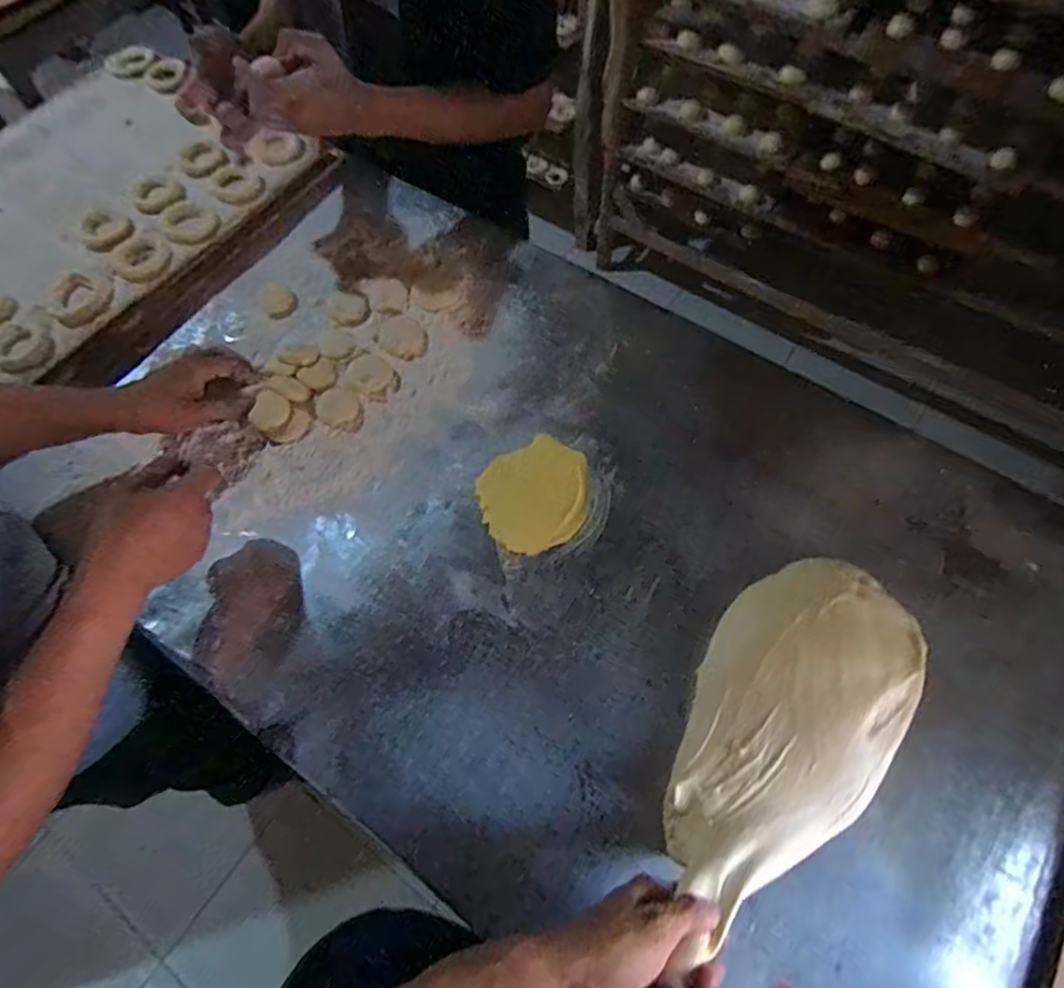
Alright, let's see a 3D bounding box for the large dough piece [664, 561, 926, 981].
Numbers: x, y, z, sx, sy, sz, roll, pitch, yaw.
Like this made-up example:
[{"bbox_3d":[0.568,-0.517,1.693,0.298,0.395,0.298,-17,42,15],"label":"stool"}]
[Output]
[{"bbox_3d":[0.217,0.179,0.477,0.167,0.059,0.289,33,71,16],"label":"large dough piece"}]

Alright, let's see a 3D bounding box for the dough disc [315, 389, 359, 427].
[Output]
[{"bbox_3d":[-0.222,-0.099,0.660,0.046,0.004,0.046,-1,65,2],"label":"dough disc"}]

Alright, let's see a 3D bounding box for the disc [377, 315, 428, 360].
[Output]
[{"bbox_3d":[-0.156,-0.188,0.697,0.054,0.004,0.067,-32,68,-12],"label":"disc"}]

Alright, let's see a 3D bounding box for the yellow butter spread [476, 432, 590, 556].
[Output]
[{"bbox_3d":[0.005,0.000,0.603,0.116,0.009,0.116,-23,66,-8],"label":"yellow butter spread"}]

